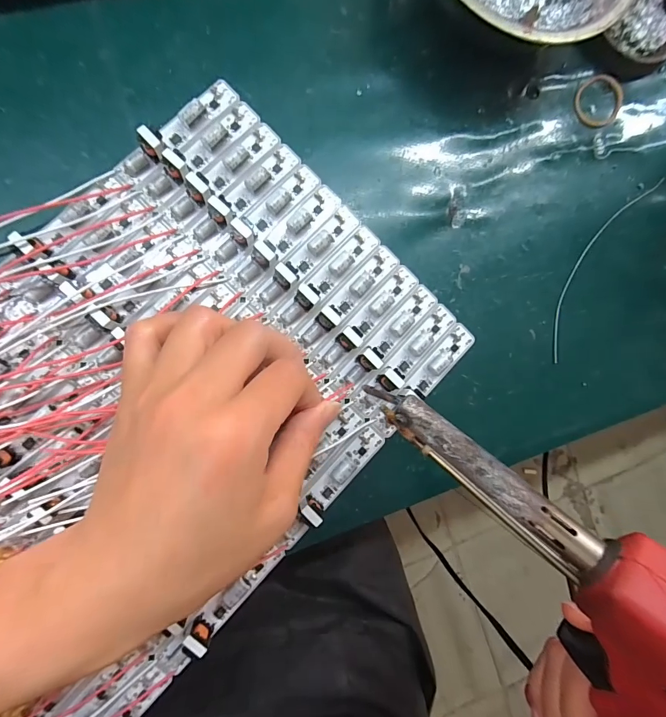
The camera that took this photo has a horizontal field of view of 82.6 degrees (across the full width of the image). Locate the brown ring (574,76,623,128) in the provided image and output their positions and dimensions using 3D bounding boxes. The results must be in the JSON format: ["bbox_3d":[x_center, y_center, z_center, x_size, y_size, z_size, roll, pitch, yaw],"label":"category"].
[{"bbox_3d":[0.165,-0.159,0.234,0.034,0.004,0.029,-43,95,-9],"label":"brown ring"}]

